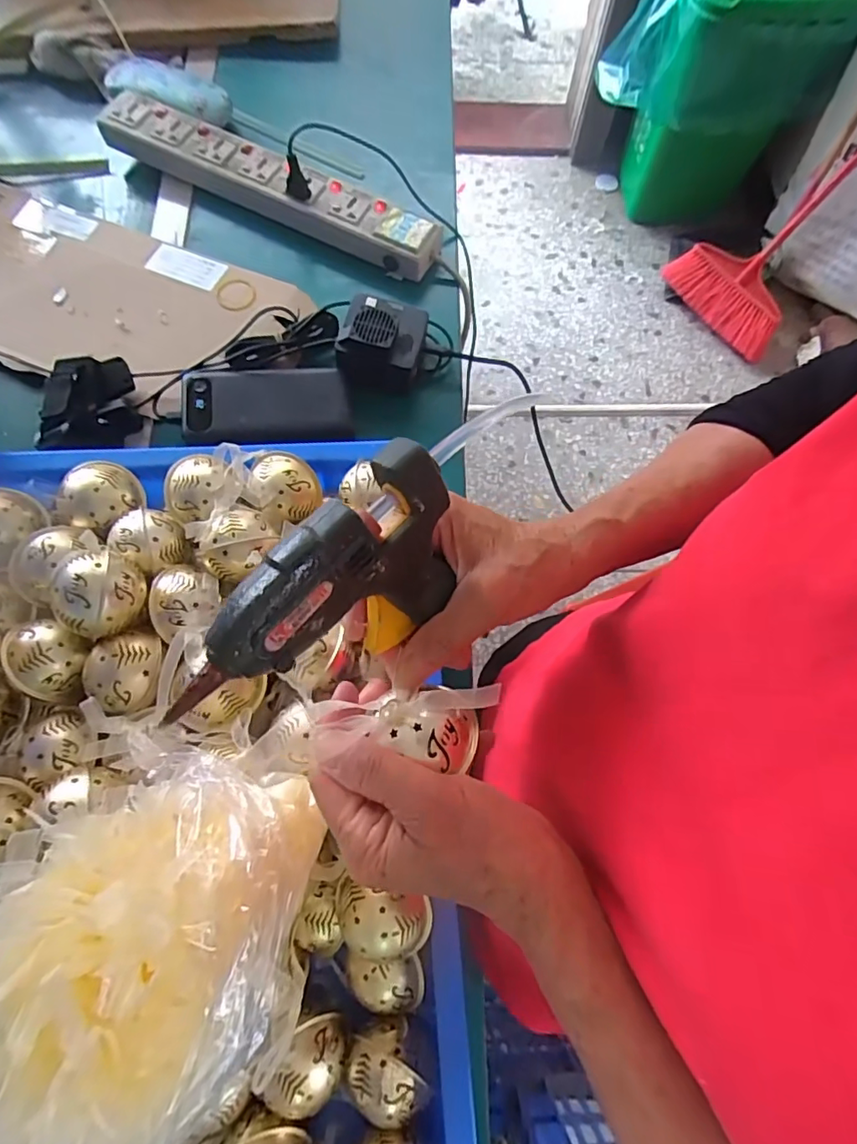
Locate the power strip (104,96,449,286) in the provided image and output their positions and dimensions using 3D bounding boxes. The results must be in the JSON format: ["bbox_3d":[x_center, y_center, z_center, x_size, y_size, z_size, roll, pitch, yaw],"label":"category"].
[{"bbox_3d":[-0.173,-0.425,0.595,0.395,0.050,0.066,24,72,6],"label":"power strip"}]

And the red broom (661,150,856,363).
[{"bbox_3d":[0.955,-0.953,1.111,0.131,1.007,0.328,-19,70,-35],"label":"red broom"}]

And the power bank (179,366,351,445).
[{"bbox_3d":[-0.152,-0.155,0.505,0.153,0.017,0.078,-3,71,-3],"label":"power bank"}]

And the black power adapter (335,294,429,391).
[{"bbox_3d":[-0.045,-0.221,0.523,0.081,0.052,0.081,6,71,0],"label":"black power adapter"}]

